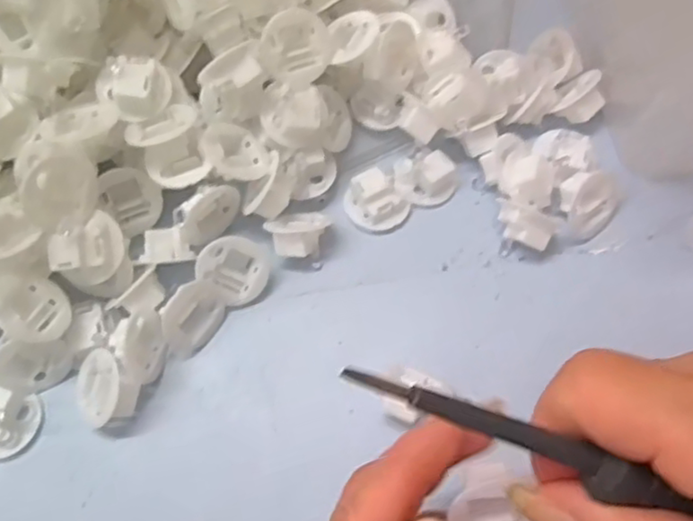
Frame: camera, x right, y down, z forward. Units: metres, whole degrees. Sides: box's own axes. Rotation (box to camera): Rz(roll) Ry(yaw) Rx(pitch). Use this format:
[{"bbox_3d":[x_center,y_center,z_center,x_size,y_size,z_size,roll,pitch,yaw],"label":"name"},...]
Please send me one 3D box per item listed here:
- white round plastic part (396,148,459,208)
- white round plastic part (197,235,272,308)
[{"bbox_3d":[0.040,-0.042,0.328,0.031,0.017,0.026,3,68,4],"label":"white round plastic part"},{"bbox_3d":[-0.053,0.003,0.308,0.029,0.034,0.016,-46,29,-12],"label":"white round plastic part"}]

